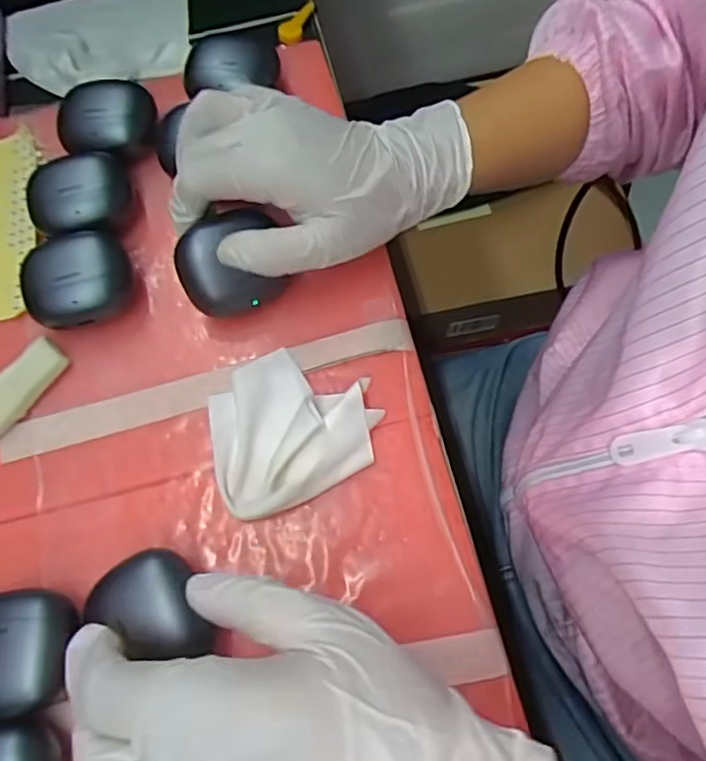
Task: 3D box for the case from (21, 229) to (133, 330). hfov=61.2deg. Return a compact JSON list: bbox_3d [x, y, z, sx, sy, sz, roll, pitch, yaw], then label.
[{"bbox_3d":[-0.146,-0.054,0.319,0.051,0.028,0.047,-14,70,-1],"label":"case"}]

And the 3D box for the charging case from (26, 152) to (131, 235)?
[{"bbox_3d":[-0.155,-0.103,0.338,0.053,0.028,0.049,-9,70,1],"label":"charging case"}]

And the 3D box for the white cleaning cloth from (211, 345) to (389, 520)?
[{"bbox_3d":[-0.032,0.019,0.297,0.082,0.020,0.077,-23,70,-4],"label":"white cleaning cloth"}]

